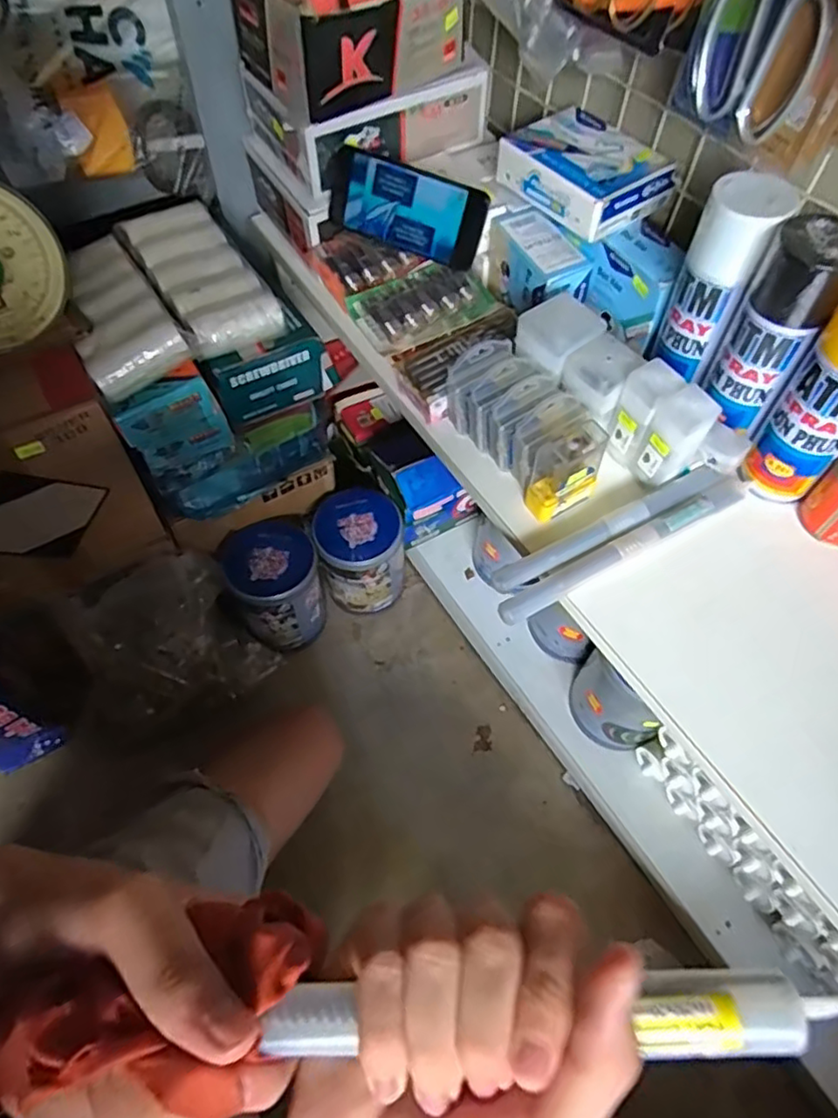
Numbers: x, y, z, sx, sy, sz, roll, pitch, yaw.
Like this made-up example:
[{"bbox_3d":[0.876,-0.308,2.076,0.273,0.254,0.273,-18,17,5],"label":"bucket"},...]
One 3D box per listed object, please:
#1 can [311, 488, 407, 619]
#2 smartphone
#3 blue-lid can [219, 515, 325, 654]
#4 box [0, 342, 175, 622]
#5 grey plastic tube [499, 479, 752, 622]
[{"bbox_3d":[-0.081,-0.006,0.868,0.112,0.153,0.103,1,58,-1],"label":"can"},{"bbox_3d":[-0.013,-0.359,0.652,0.163,0.077,0.017,22,38,6],"label":"smartphone"},{"bbox_3d":[-0.189,0.035,0.840,0.107,0.140,0.119,-20,60,-14],"label":"blue-lid can"},{"bbox_3d":[-0.443,-0.129,0.664,0.211,0.236,0.264,-28,63,-18],"label":"box"},{"bbox_3d":[0.183,-0.011,0.548,0.258,0.029,0.023,-25,62,-16],"label":"grey plastic tube"}]

